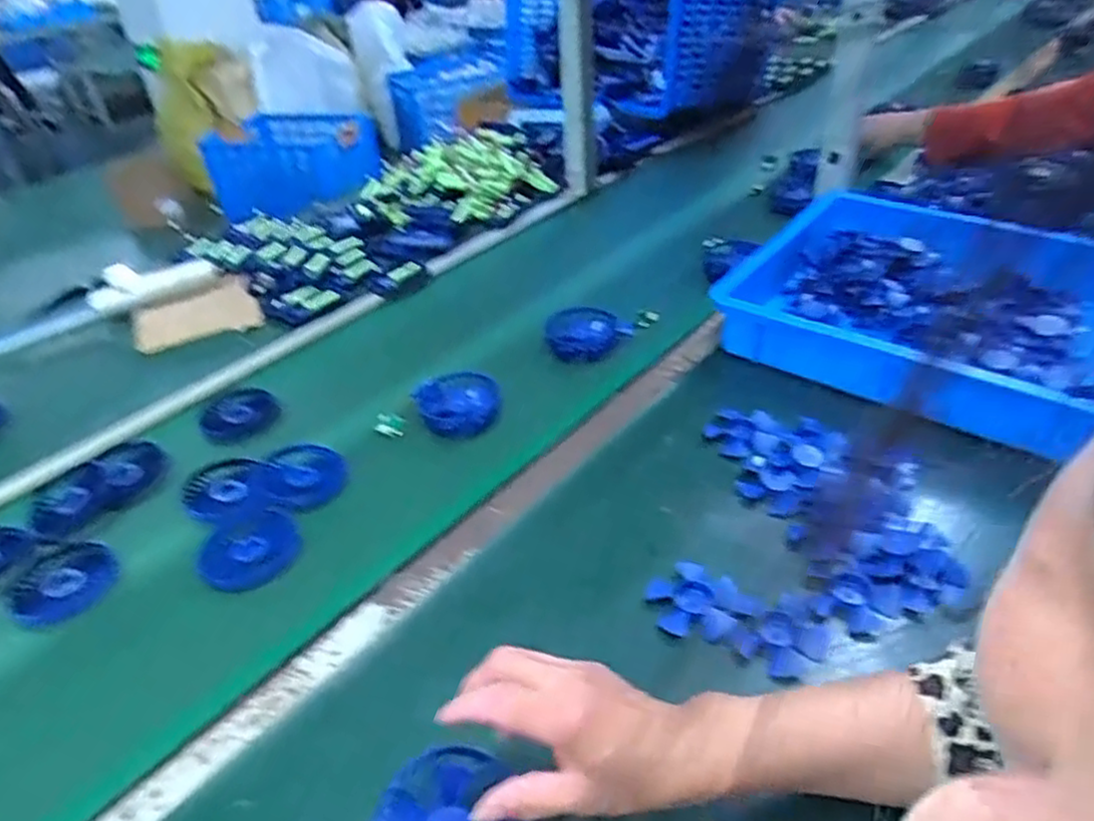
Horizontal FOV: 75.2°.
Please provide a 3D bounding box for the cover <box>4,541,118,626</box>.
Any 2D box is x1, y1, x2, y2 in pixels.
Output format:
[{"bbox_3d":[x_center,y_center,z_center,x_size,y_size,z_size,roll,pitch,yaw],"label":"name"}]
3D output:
[{"bbox_3d":[-0.434,0.154,0.641,0.090,0.016,0.081,-6,36,2],"label":"cover"}]

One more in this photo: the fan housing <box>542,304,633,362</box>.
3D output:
[{"bbox_3d":[0.053,-0.101,0.901,0.107,0.033,0.082,-7,36,1],"label":"fan housing"}]

